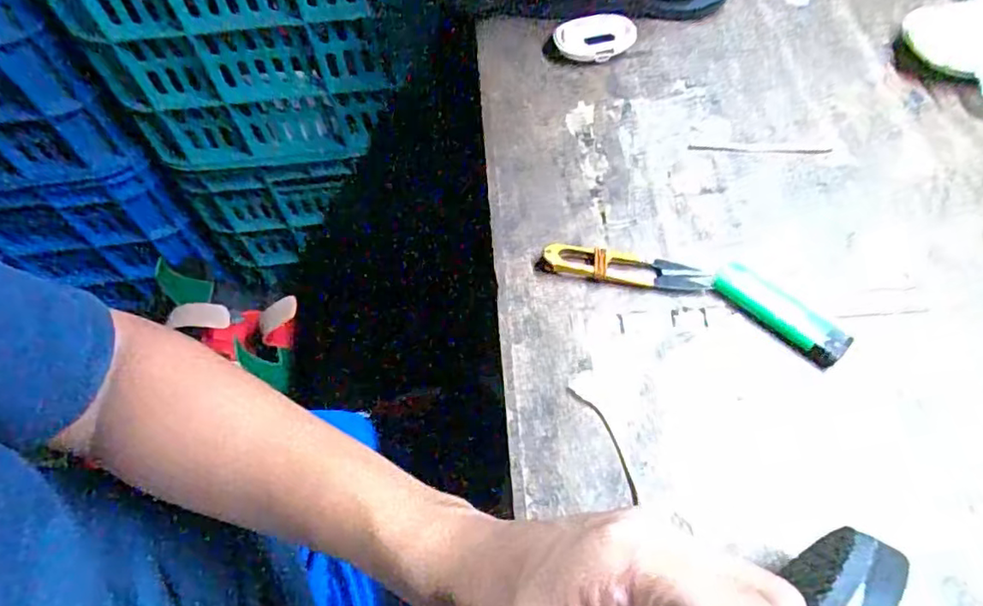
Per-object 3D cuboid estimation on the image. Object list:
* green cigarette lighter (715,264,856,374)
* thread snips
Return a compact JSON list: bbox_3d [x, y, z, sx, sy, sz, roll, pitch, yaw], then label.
[{"bbox_3d":[0.171,0.004,0.352,0.026,0.010,0.080,-41,67,-18],"label":"green cigarette lighter"},{"bbox_3d":[0.084,-0.023,0.371,0.103,0.010,0.023,5,62,5],"label":"thread snips"}]

